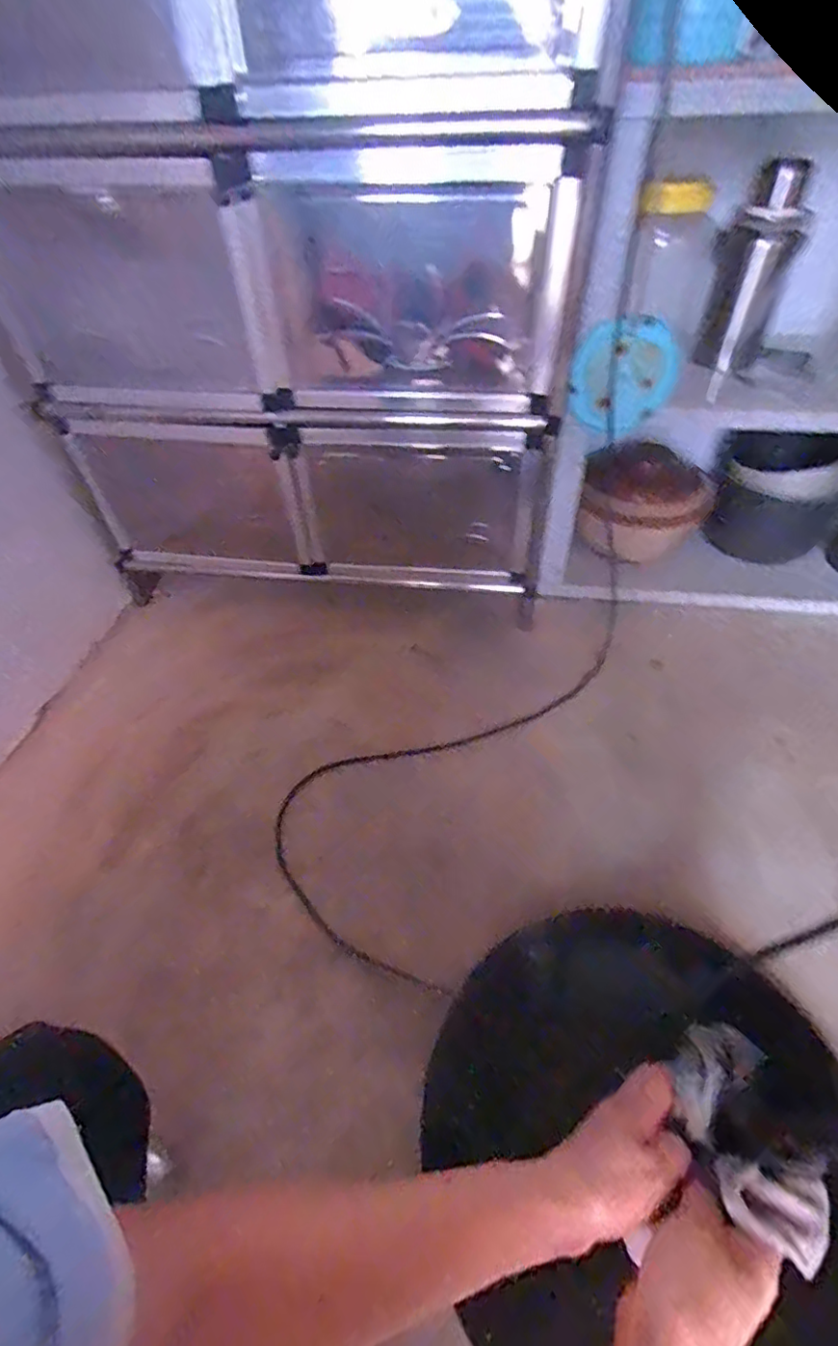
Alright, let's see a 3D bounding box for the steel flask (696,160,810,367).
[{"bbox_3d":[0.475,-0.573,0.792,0.078,0.226,0.084,-7,47,-4],"label":"steel flask"}]

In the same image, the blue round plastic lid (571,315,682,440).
[{"bbox_3d":[0.270,-0.391,0.741,0.152,0.136,0.030,-12,39,-5],"label":"blue round plastic lid"}]

